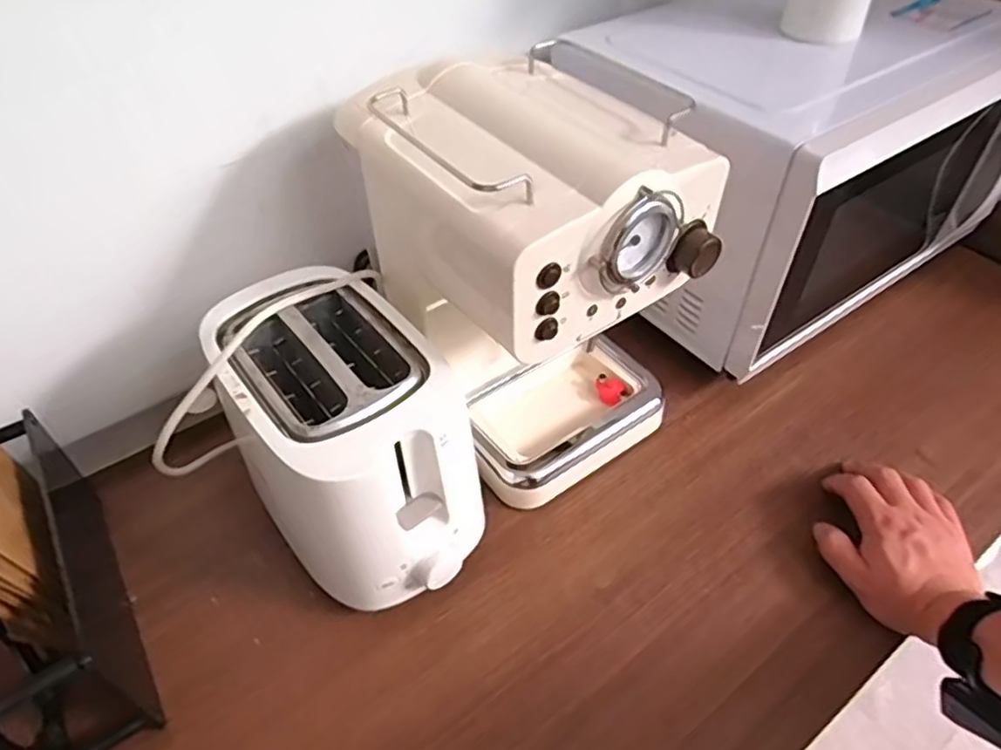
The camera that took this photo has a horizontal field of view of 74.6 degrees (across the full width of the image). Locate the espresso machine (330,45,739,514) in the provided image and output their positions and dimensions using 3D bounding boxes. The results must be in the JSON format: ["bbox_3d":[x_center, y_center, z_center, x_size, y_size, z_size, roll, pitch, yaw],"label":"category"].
[{"bbox_3d":[0.031,-0.067,0.566,0.193,0.306,0.215,-27,51,-23],"label":"espresso machine"}]

